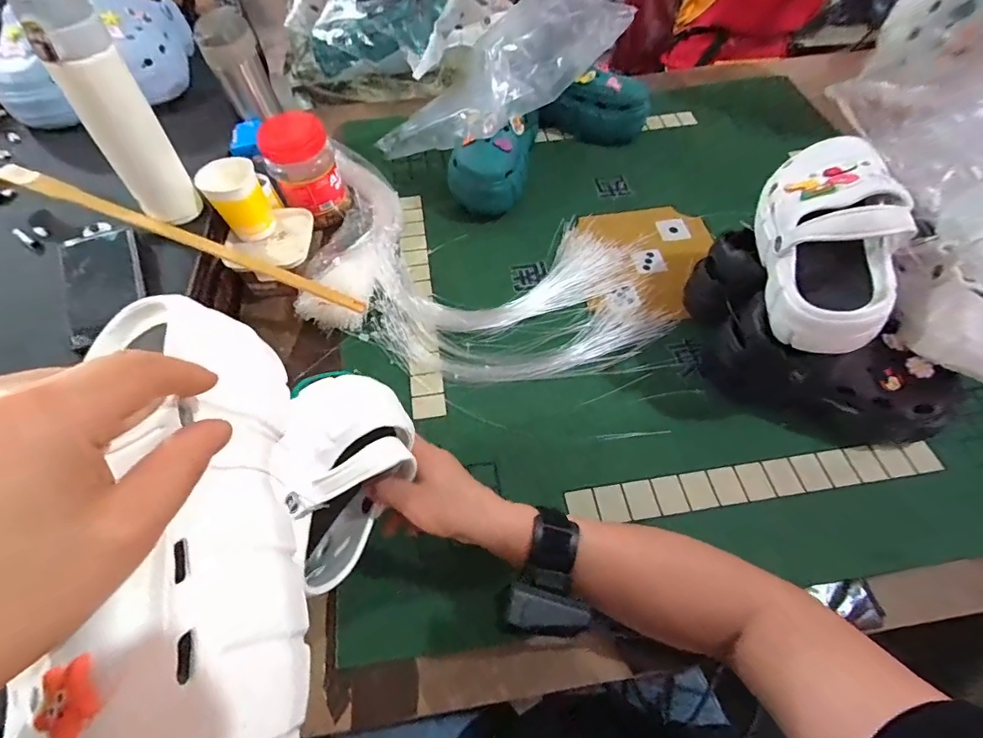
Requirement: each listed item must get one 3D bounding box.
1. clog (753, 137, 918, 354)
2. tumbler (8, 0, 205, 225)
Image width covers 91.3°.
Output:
[{"bbox_3d":[0.336,-0.145,0.485,0.089,0.123,0.234,12,57,7],"label":"clog"},{"bbox_3d":[-0.381,-0.252,0.502,0.062,0.227,0.054,-32,62,-20],"label":"tumbler"}]

